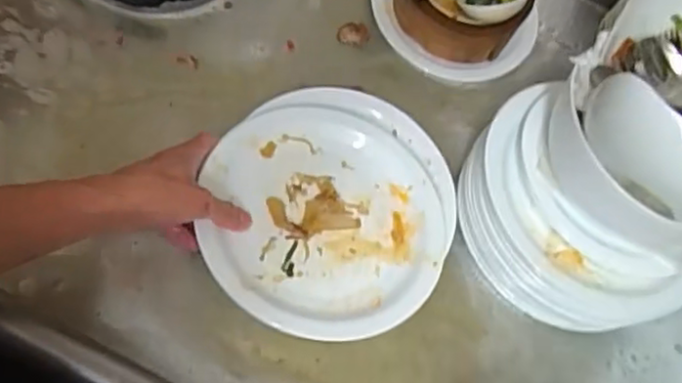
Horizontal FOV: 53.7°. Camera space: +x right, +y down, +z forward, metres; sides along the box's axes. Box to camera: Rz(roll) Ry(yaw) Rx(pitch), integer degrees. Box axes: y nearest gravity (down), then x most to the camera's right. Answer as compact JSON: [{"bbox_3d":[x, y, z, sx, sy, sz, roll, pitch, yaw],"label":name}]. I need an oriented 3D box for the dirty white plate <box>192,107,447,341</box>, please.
[{"bbox_3d":[-0.011,0.021,0.620,0.219,0.019,0.226,7,62,-13],"label":"dirty white plate"}]

